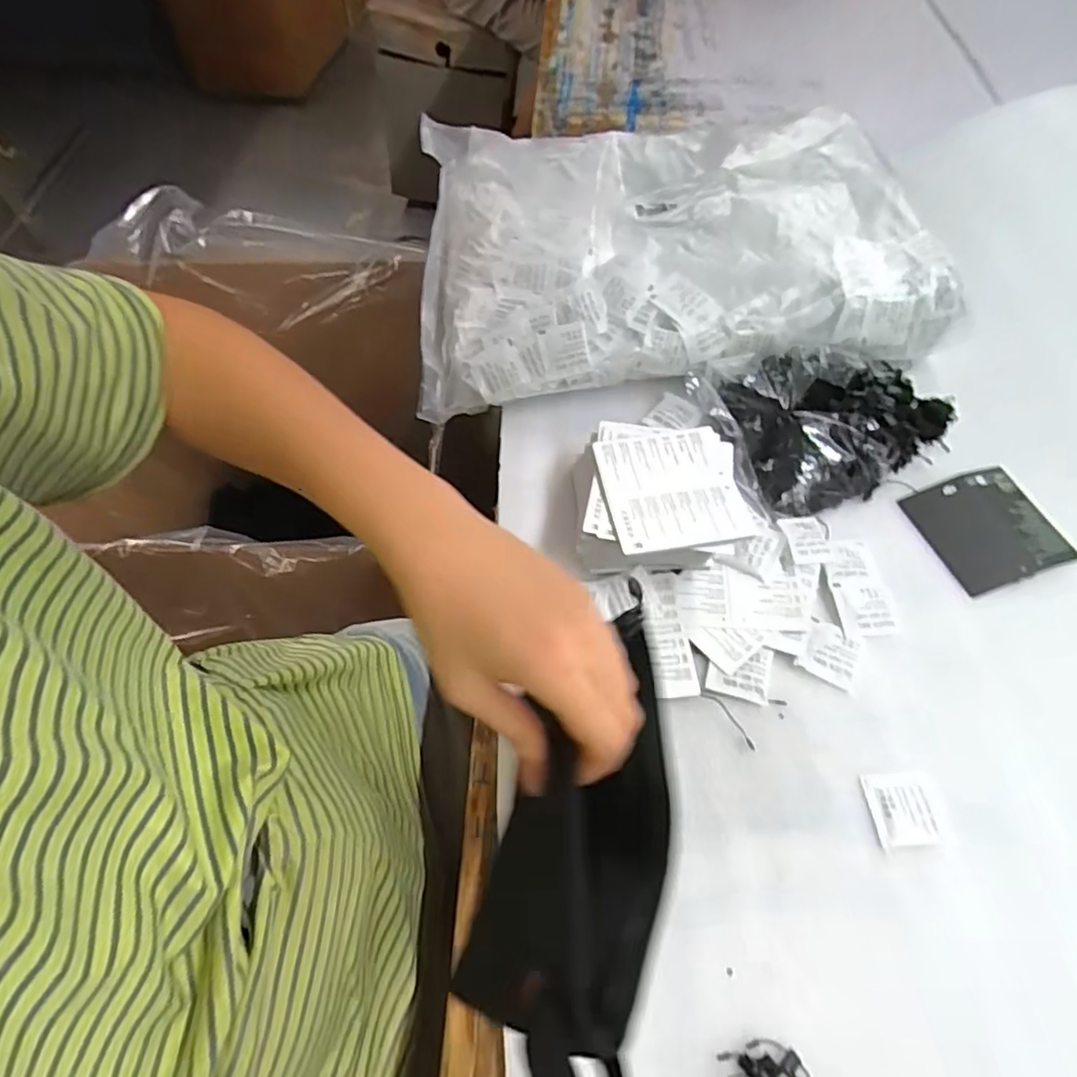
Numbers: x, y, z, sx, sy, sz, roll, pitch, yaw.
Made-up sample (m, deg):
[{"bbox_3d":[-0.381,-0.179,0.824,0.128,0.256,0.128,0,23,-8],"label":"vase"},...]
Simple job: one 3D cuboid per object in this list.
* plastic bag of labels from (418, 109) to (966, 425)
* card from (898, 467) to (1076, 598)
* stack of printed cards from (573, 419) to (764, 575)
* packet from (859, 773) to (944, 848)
[{"bbox_3d":[0.118,-0.291,0.583,0.454,0.078,0.357,-2,59,1],"label":"plastic bag of labels"},{"bbox_3d":[0.339,-0.010,0.460,0.097,0.007,0.088,-17,60,-8],"label":"card"},{"bbox_3d":[0.095,-0.029,0.450,0.132,0.046,0.117,0,59,2],"label":"stack of printed cards"},{"bbox_3d":[0.219,0.161,0.366,0.041,0.009,0.039,-3,59,0],"label":"packet"}]

